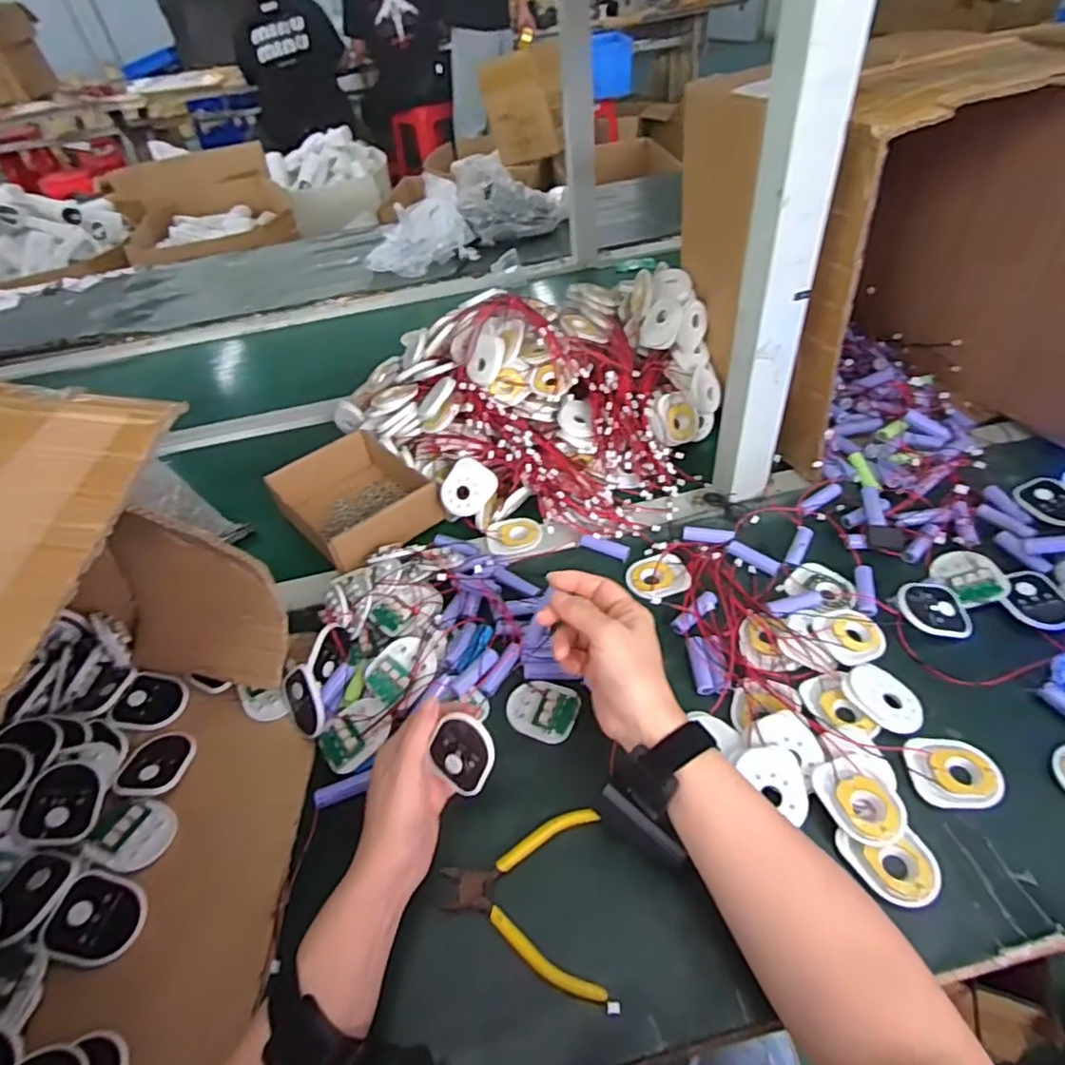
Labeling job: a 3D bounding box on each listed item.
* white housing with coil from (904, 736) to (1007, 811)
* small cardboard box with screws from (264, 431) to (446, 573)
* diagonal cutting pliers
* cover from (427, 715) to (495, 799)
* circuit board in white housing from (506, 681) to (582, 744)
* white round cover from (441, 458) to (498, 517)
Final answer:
[{"bbox_3d":[0.304,0.171,0.441,0.059,0.006,0.052,3,46,10],"label":"white housing with coil"},{"bbox_3d":[-0.202,-0.043,0.714,0.147,0.061,0.199,-36,52,-25],"label":"small cardboard box with screws"},{"bbox_3d":[-0.007,0.242,0.410,0.105,0.009,0.107,-2,45,6],"label":"diagonal cutting pliers"},{"bbox_3d":[-0.048,0.152,0.427,0.046,0.055,0.006,39,27,21],"label":"cover"},{"bbox_3d":[0.008,0.146,0.508,0.059,0.009,0.049,13,49,20],"label":"circuit board in white housing"},{"bbox_3d":[-0.069,-0.048,0.657,0.049,0.009,0.059,36,94,-2],"label":"white round cover"}]

